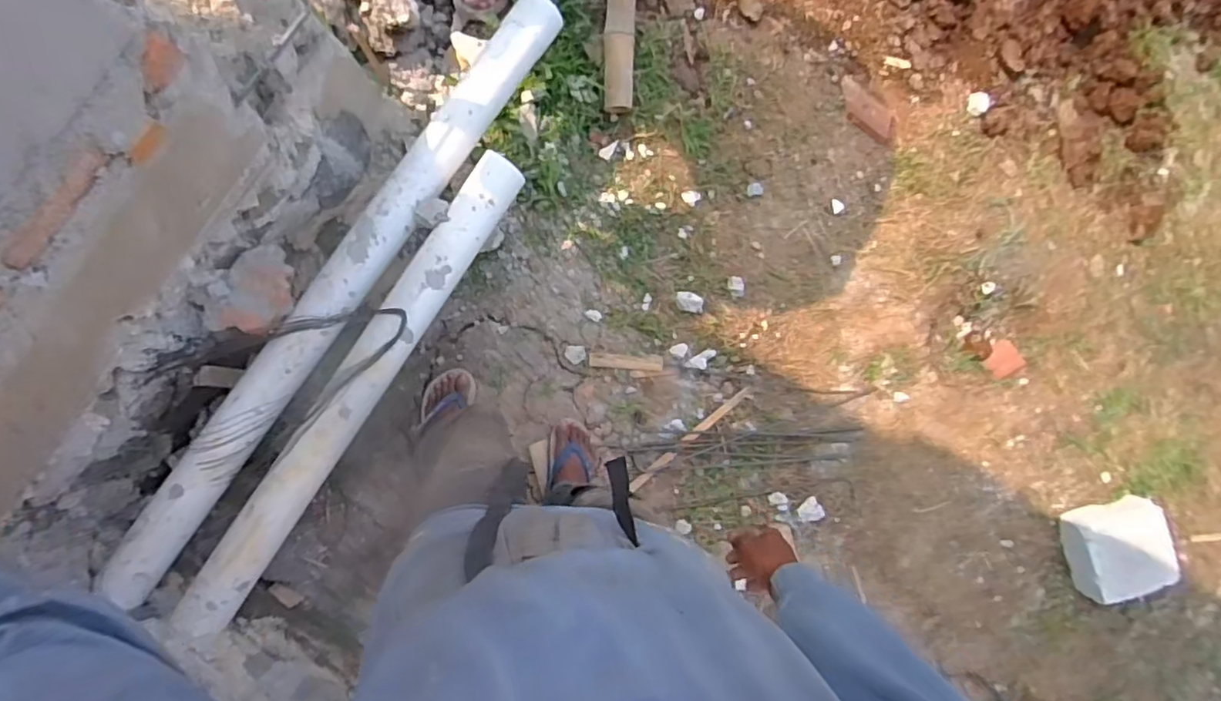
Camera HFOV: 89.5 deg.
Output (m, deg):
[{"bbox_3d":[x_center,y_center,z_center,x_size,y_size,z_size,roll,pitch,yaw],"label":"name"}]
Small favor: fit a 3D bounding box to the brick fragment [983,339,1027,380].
[{"bbox_3d":[0.999,0.022,1.570,0.093,0.015,0.093,-33,79,0],"label":"brick fragment"}]

